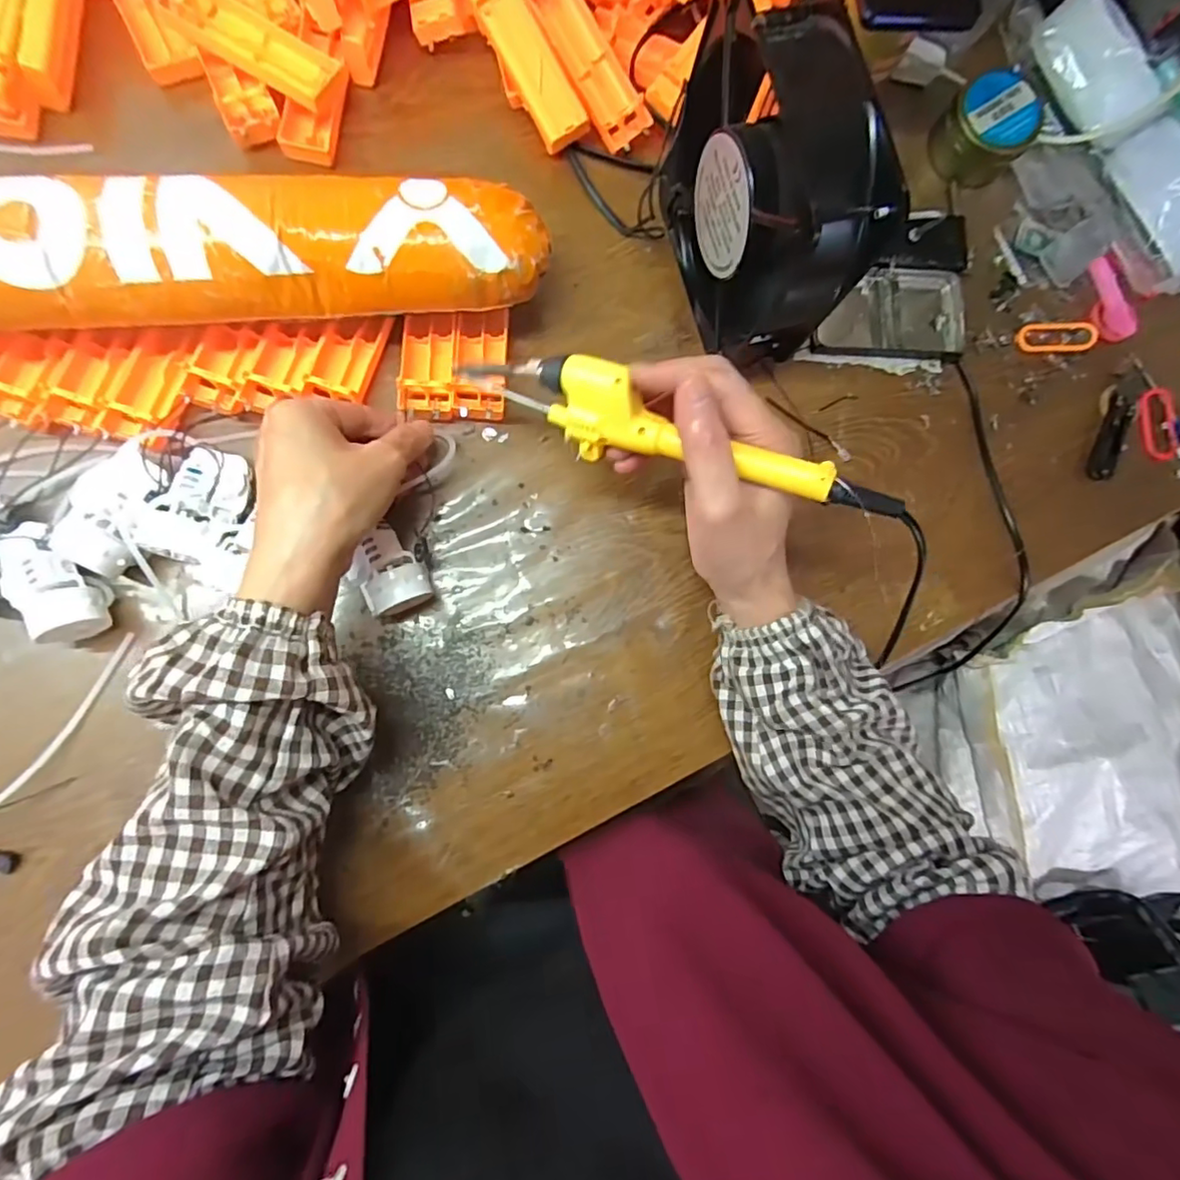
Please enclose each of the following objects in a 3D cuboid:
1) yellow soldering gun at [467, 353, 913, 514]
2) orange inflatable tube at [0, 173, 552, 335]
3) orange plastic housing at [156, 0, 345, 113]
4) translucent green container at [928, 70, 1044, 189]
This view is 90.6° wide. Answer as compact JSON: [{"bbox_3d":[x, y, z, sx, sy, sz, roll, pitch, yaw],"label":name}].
[{"bbox_3d":[0.039,-0.077,0.295,0.223,0.037,0.034,22,85,11],"label":"yellow soldering gun"},{"bbox_3d":[-0.222,-0.179,0.327,0.390,0.066,0.066,-5,84,-7],"label":"orange inflatable tube"},{"bbox_3d":[-0.209,-0.348,0.369,0.101,0.019,0.041,24,82,-4],"label":"orange plastic housing"},{"bbox_3d":[0.295,-0.343,0.439,0.055,0.048,0.062,-44,90,-9],"label":"translucent green container"}]

